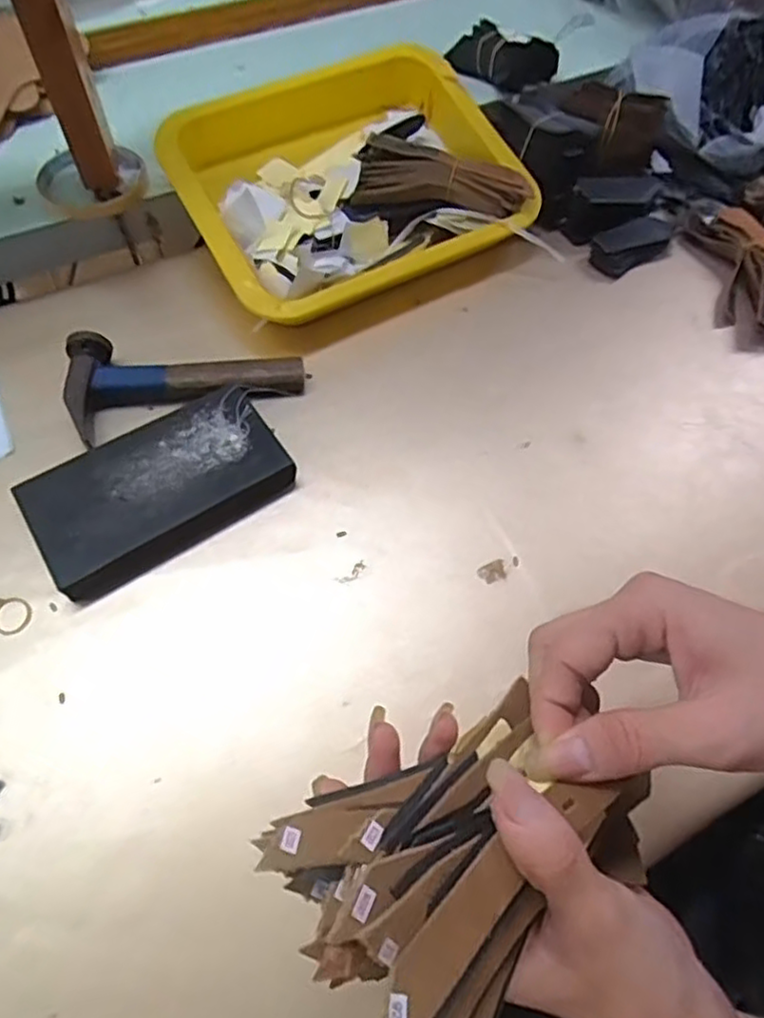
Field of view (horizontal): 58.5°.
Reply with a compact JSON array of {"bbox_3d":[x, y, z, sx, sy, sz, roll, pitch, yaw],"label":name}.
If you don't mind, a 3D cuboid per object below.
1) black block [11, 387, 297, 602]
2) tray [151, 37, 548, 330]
[{"bbox_3d":[-0.141,-0.017,0.429,0.150,0.023,0.089,-29,66,-17],"label":"black block"},{"bbox_3d":[-0.028,-0.259,0.542,0.257,0.069,0.209,-26,65,-15],"label":"tray"}]

